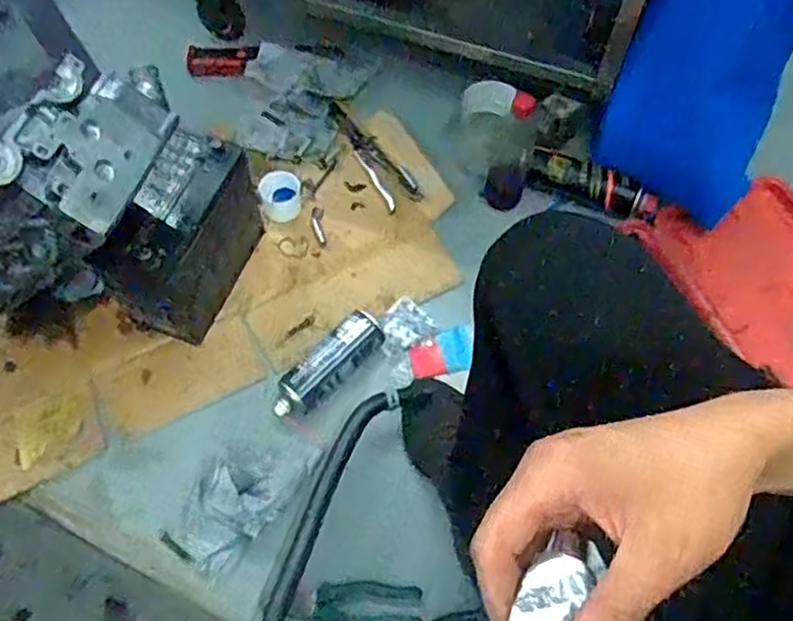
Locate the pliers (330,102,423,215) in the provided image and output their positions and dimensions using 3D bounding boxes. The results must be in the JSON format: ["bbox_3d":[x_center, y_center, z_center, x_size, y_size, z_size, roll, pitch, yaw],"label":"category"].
[{"bbox_3d":[-0.039,-0.275,1.171,0.061,0.021,0.248,-25,64,-12],"label":"pliers"}]

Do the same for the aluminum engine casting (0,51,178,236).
[{"bbox_3d":[-0.345,-0.194,0.755,0.075,0.132,0.220,-13,49,39],"label":"aluminum engine casting"}]

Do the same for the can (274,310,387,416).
[{"bbox_3d":[-0.096,0.080,0.957,0.061,0.060,0.185,41,69,20],"label":"can"}]

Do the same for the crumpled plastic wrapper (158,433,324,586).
[{"bbox_3d":[-0.204,0.240,0.881,0.220,0.057,0.126,-40,68,-19],"label":"crumpled plastic wrapper"}]

